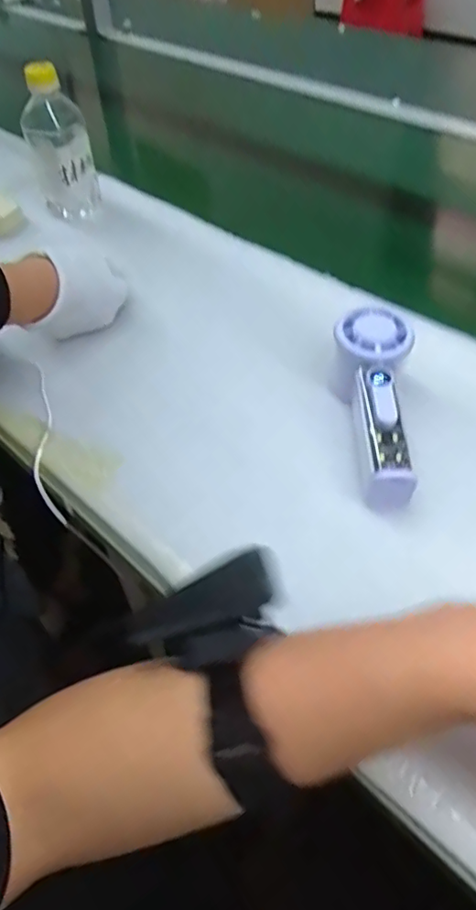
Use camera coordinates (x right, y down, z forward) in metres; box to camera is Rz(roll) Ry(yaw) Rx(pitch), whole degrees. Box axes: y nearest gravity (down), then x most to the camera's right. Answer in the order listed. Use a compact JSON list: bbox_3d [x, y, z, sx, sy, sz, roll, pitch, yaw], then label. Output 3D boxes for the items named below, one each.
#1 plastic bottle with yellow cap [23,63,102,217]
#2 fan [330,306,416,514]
[{"bbox_3d":[-0.194,-0.332,0.620,0.067,0.149,0.052,-12,49,-7],"label":"plastic bottle with yellow cap"},{"bbox_3d":[0.100,-0.037,0.410,0.056,0.036,0.152,-2,62,4],"label":"fan"}]

